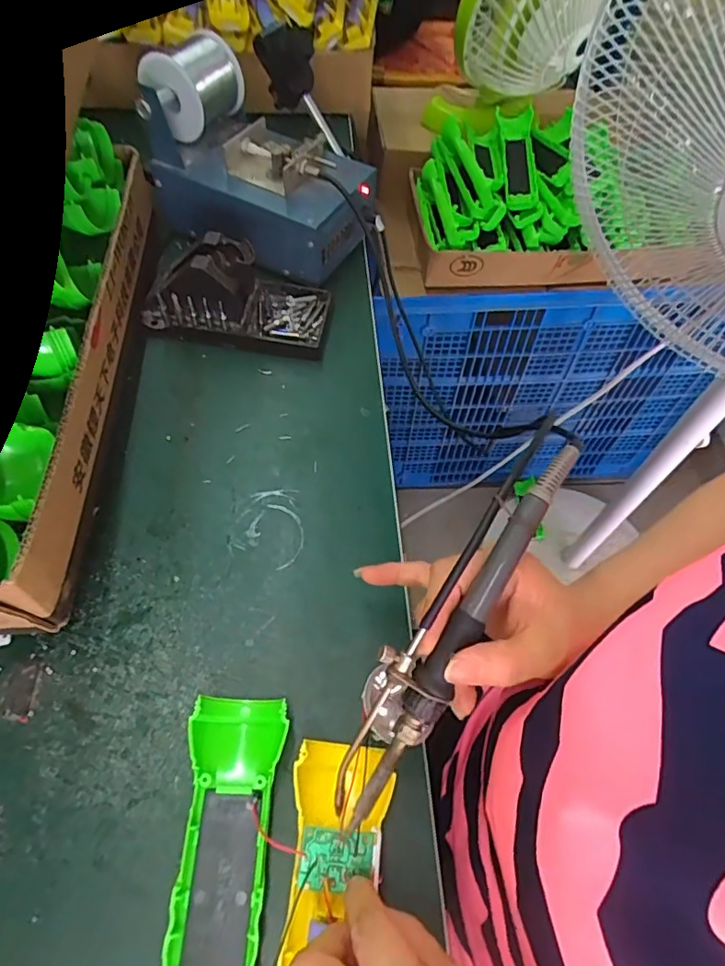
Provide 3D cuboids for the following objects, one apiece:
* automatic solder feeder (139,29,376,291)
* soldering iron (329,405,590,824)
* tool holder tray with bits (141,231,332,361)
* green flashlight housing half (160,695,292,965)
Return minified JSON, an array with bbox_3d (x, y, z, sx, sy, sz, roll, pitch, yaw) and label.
[{"bbox_3d":[-0.088,-0.291,0.491,0.191,0.112,0.118,24,60,11],"label":"automatic solder feeder"},{"bbox_3d":[0.041,0.062,0.248,0.033,0.018,0.202,30,87,14],"label":"soldering iron"},{"bbox_3d":[-0.100,-0.166,0.454,0.137,0.073,0.084,7,58,0],"label":"tool holder tray with bits"},{"bbox_3d":[-0.072,0.194,0.264,0.049,0.027,0.160,6,58,-1],"label":"green flashlight housing half"}]

